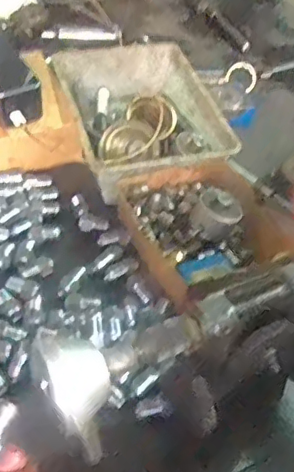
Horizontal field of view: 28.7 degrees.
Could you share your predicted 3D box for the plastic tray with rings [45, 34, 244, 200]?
[{"bbox_3d":[-0.012,-0.155,0.718,0.171,0.059,0.245,-10,47,-15],"label":"plastic tray with rings"}]

